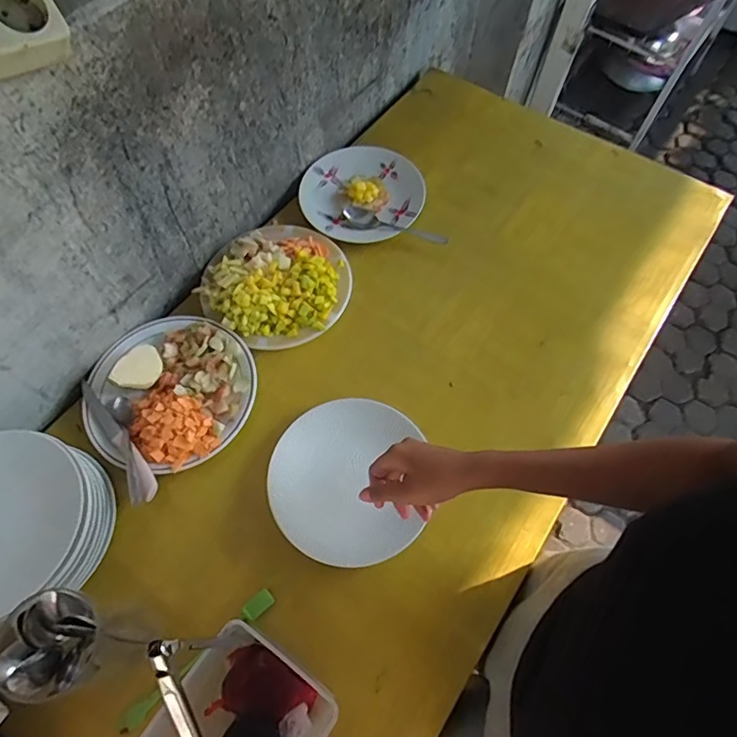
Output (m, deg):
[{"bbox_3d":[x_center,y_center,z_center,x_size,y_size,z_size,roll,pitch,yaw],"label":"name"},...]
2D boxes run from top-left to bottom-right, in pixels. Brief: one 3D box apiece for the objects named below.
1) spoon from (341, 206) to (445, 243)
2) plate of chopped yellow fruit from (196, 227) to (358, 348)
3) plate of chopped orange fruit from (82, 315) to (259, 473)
[{"bbox_3d":[0.040,-0.228,0.827,0.174,0.015,0.039,24,65,11],"label":"spoon"},{"bbox_3d":[-0.134,-0.134,0.765,0.212,0.041,0.207,0,62,-1],"label":"plate of chopped yellow fruit"},{"bbox_3d":[-0.265,0.024,0.684,0.219,0.041,0.216,0,62,-1],"label":"plate of chopped orange fruit"}]

